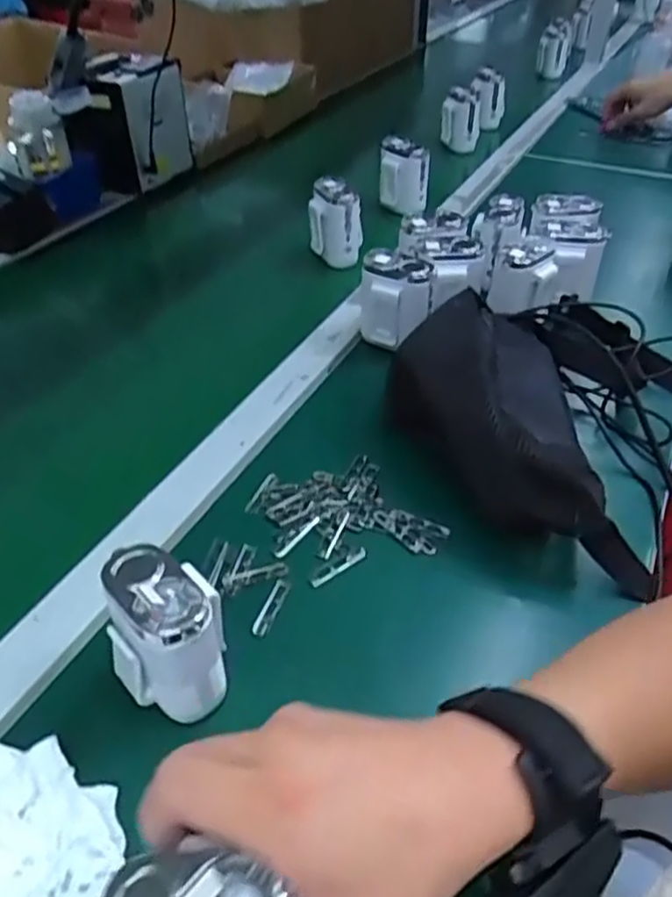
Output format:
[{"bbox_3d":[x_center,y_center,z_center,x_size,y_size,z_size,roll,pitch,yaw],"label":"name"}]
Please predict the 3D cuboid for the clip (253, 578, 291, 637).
[{"bbox_3d":[-0.041,0.100,0.433,0.010,0.004,0.042,16,43,15],"label":"clip"}]

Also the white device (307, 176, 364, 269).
[{"bbox_3d":[-0.001,-0.257,0.784,0.060,0.088,0.043,-2,41,0],"label":"white device"}]

